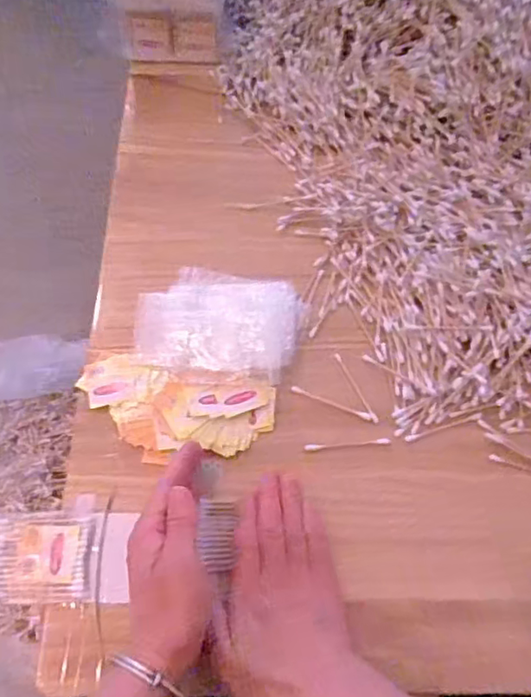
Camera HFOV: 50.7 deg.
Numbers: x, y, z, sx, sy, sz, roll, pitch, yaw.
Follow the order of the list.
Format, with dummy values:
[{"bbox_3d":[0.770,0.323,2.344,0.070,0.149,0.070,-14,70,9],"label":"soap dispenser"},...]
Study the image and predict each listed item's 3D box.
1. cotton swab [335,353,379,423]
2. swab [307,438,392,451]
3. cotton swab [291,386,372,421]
[{"bbox_3d":[0.080,0.034,0.495,0.005,0.004,0.071,-22,66,-14],"label":"cotton swab"},{"bbox_3d":[0.070,0.080,0.471,0.073,0.004,0.005,-4,63,-5],"label":"swab"},{"bbox_3d":[0.057,0.047,0.486,0.072,0.004,0.006,20,63,7],"label":"cotton swab"}]

